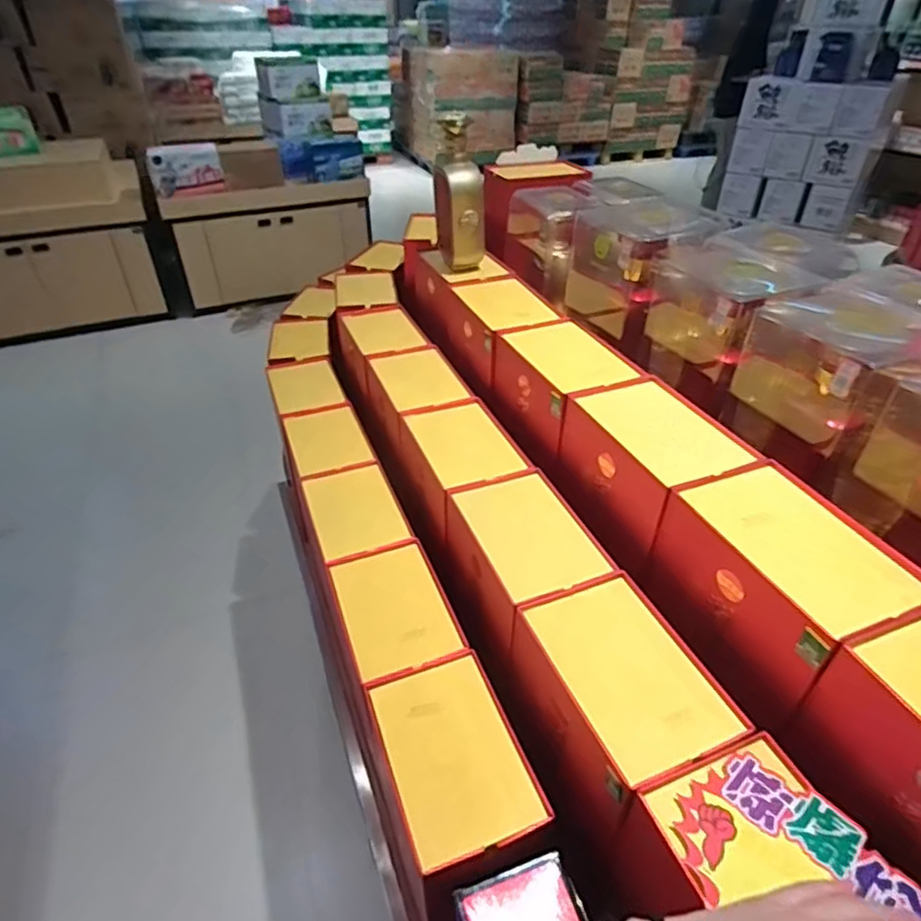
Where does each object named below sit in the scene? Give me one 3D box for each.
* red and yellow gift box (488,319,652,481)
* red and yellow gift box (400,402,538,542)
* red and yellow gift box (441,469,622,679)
[{"bbox_3d":[0.131,-0.099,0.792,0.135,0.105,0.189,-12,39,-14],"label":"red and yellow gift box"},{"bbox_3d":[0.009,0.008,0.818,0.152,0.107,0.202,-14,40,-17],"label":"red and yellow gift box"},{"bbox_3d":[0.072,0.116,0.672,0.152,0.101,0.199,-16,40,-19],"label":"red and yellow gift box"}]

